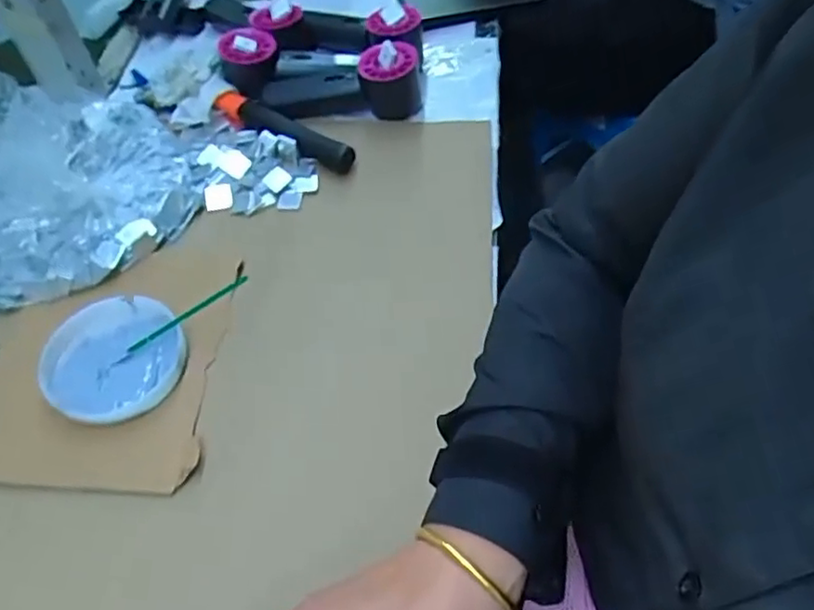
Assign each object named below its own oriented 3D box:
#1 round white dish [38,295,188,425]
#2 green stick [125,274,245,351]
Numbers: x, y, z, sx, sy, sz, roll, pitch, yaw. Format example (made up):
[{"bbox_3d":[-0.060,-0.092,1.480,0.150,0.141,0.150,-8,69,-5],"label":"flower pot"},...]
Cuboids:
[{"bbox_3d":[-0.219,0.037,0.482,0.098,0.015,0.106,-2,54,3],"label":"round white dish"},{"bbox_3d":[-0.164,0.007,0.487,0.103,0.006,0.008,-32,57,-2],"label":"green stick"}]

